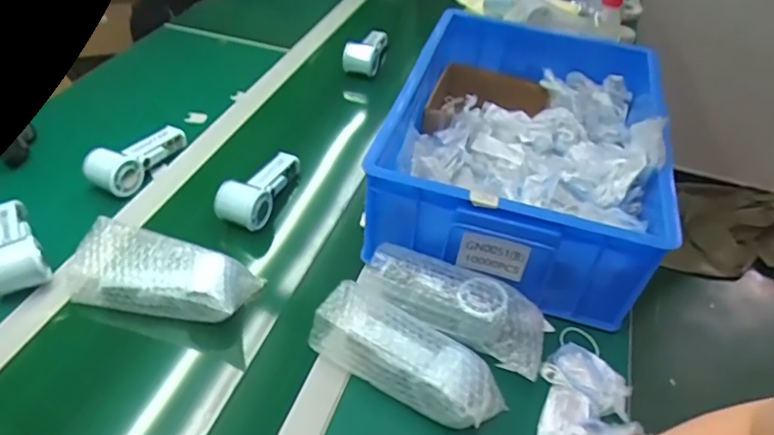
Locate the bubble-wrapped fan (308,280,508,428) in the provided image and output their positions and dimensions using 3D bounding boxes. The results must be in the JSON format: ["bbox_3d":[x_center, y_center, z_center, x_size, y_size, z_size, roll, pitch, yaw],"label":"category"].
[{"bbox_3d":[0.023,0.146,0.594,0.202,0.071,0.082,25,47,19],"label":"bubble-wrapped fan"}]

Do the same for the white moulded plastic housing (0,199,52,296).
[{"bbox_3d":[-0.459,0.029,0.671,0.061,0.058,0.153,-25,52,-28],"label":"white moulded plastic housing"}]

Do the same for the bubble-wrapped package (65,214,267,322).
[{"bbox_3d":[-0.261,0.064,0.648,0.206,0.056,0.082,12,44,6],"label":"bubble-wrapped package"}]

